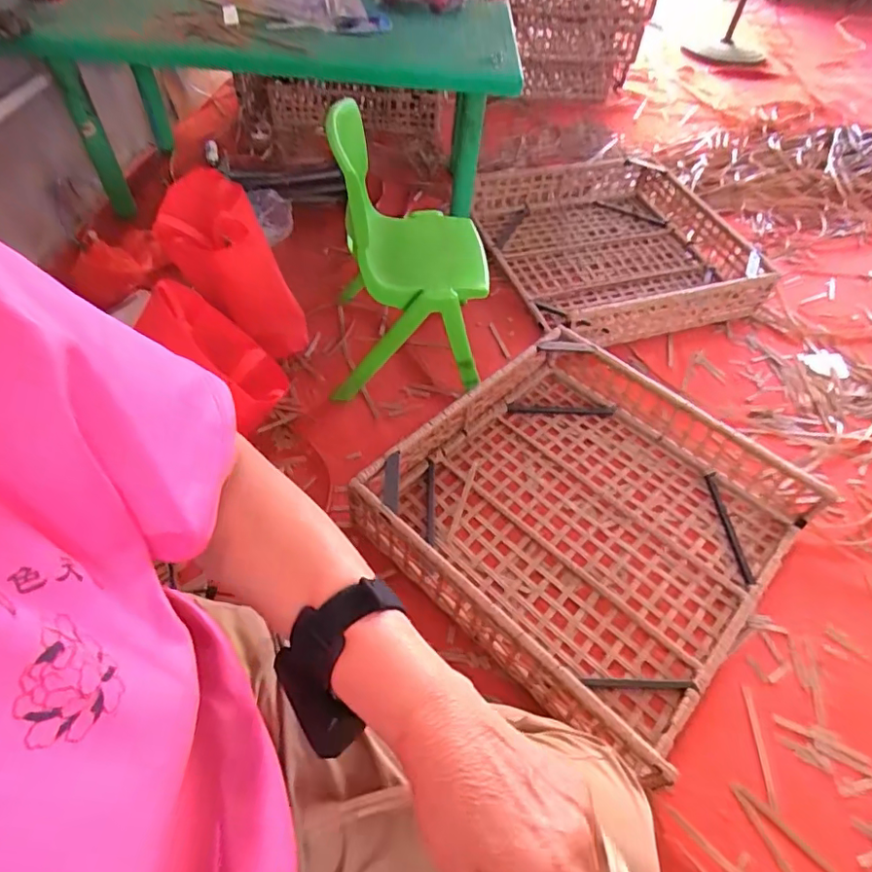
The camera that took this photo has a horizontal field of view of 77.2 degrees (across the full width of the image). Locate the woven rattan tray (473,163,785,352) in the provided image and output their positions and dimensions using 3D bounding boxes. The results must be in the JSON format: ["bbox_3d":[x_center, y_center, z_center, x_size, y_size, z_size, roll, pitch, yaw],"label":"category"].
[{"bbox_3d":[0.506,-0.524,1.500,0.681,0.161,0.562,-13,56,-13],"label":"woven rattan tray"}]

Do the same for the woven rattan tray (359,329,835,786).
[{"bbox_3d":[0.294,0.126,1.021,0.652,0.132,0.671,36,60,20],"label":"woven rattan tray"}]

